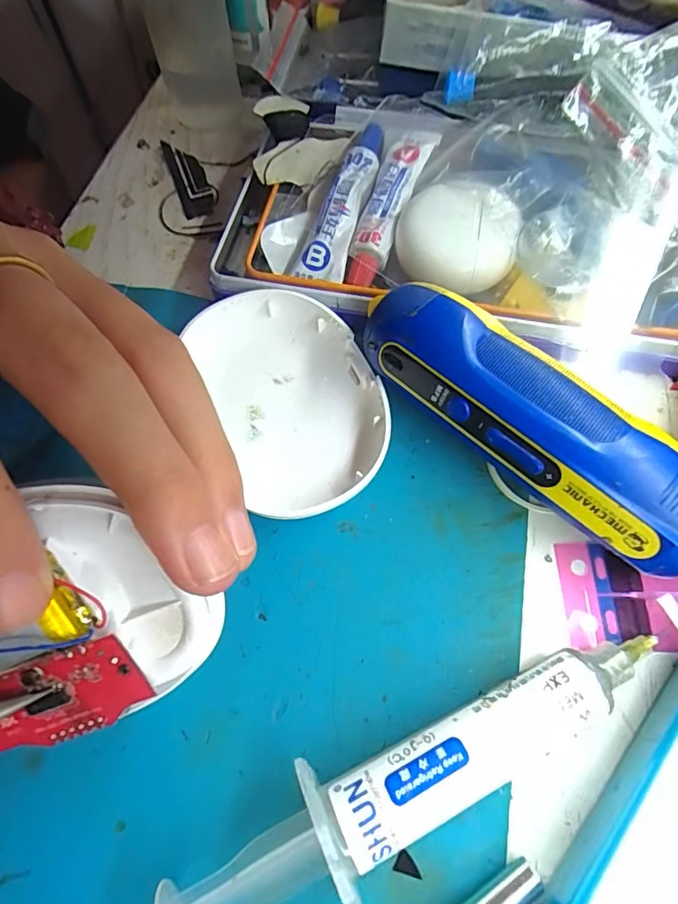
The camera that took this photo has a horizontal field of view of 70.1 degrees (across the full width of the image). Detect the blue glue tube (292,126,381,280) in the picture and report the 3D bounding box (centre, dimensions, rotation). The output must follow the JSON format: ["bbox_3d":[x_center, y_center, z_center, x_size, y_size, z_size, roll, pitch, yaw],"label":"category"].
[{"bbox_3d":[0.003,-0.103,0.197,0.019,0.012,0.079,19,81,10],"label":"blue glue tube"}]

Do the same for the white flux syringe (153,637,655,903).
[{"bbox_3d":[0.020,0.076,0.115,0.125,0.025,0.024,-26,67,-11],"label":"white flux syringe"}]

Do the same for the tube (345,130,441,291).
[{"bbox_3d":[0.019,-0.100,0.194,0.016,0.008,0.080,20,80,10],"label":"tube"}]

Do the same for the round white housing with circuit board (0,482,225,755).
[{"bbox_3d":[-0.072,0.042,0.112,0.075,0.022,0.056,-27,103,13],"label":"round white housing with circuit board"}]

